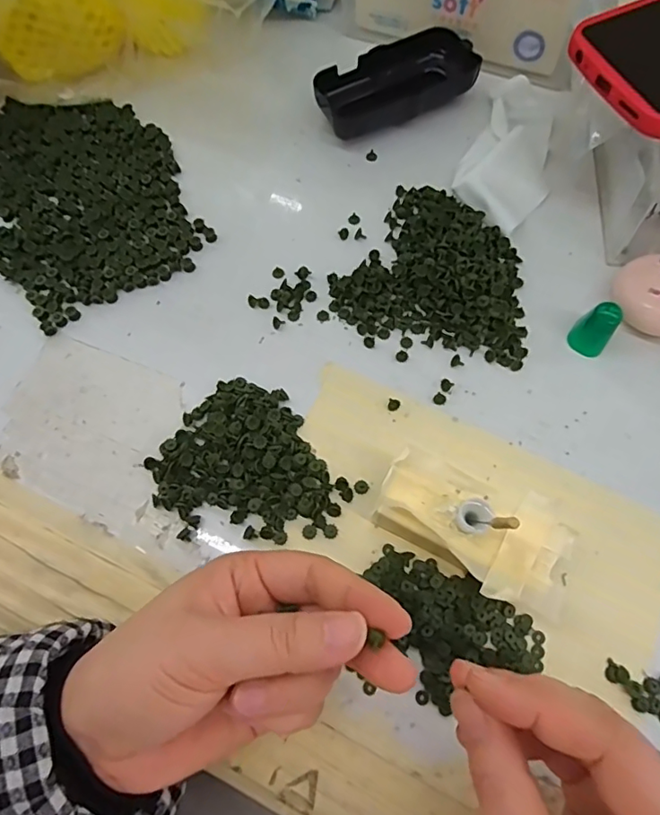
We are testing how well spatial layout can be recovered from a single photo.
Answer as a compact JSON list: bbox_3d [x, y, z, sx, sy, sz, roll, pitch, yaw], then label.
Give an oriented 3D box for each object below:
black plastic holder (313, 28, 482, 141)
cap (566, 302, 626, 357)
[{"bbox_3d":[0.044,-0.220,0.357,0.110,0.023,0.052,-26,71,-7],"label":"black plastic holder"},{"bbox_3d":[0.145,-0.042,0.284,0.019,0.027,0.017,42,77,16],"label":"cap"}]

